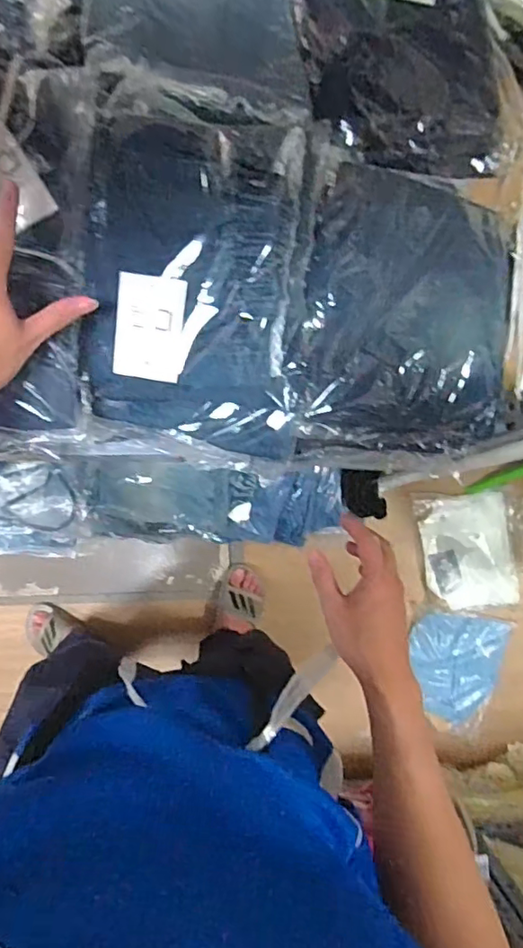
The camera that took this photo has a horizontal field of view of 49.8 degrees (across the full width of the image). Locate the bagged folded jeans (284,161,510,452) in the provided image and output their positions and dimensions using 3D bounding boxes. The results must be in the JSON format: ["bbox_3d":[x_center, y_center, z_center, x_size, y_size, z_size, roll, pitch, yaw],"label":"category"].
[{"bbox_3d":[0.139,-0.155,0.557,0.209,0.069,0.266,5,85,-1],"label":"bagged folded jeans"}]

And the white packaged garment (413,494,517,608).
[{"bbox_3d":[0.517,0.188,1.404,0.222,0.027,0.289,-8,85,-2],"label":"white packaged garment"}]

